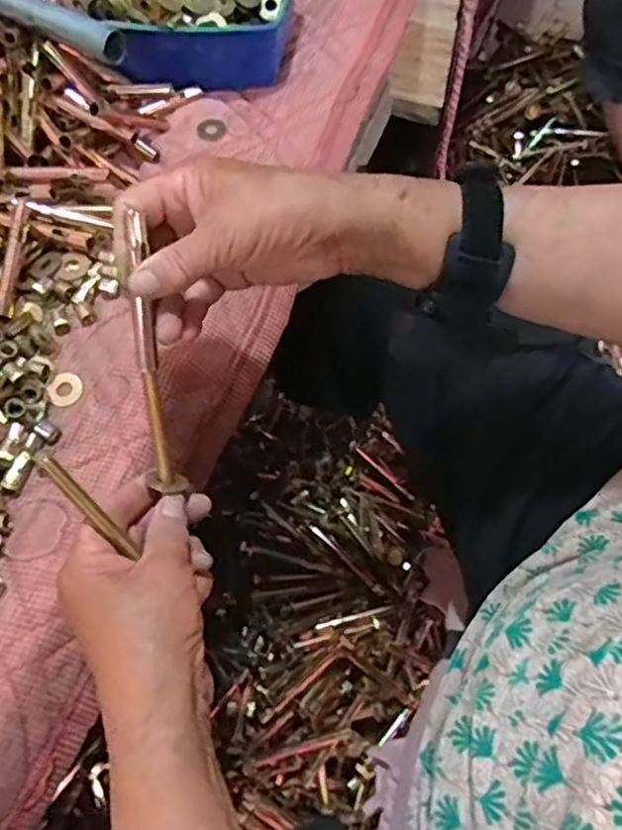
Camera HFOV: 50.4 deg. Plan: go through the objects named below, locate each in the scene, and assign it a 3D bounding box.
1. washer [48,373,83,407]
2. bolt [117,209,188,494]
[{"bbox_3d":[-0.165,-0.018,0.445,0.022,0.004,0.025,-19,62,-12],"label":"washer"},{"bbox_3d":[-0.086,-0.028,0.359,0.016,0.013,0.144,-7,104,-7],"label":"bolt"}]

